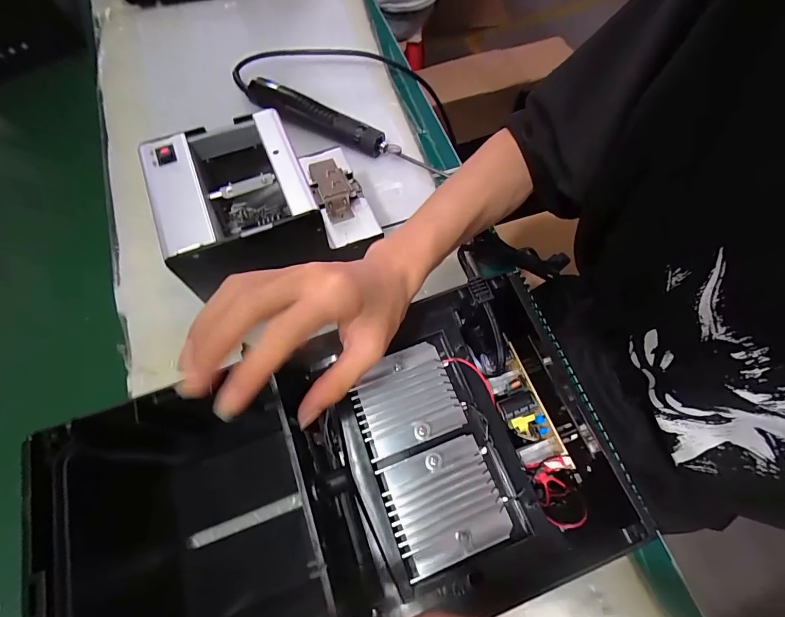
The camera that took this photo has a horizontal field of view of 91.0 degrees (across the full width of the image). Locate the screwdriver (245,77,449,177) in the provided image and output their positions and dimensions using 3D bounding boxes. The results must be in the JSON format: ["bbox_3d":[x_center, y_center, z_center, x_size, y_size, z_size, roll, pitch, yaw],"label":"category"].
[{"bbox_3d":[-0.066,-0.234,0.502,0.275,0.044,0.031,27,71,13],"label":"screwdriver"}]

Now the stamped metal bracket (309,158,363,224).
[{"bbox_3d":[-0.055,-0.117,0.386,0.049,0.036,0.057,-18,68,-5],"label":"stamped metal bracket"}]

